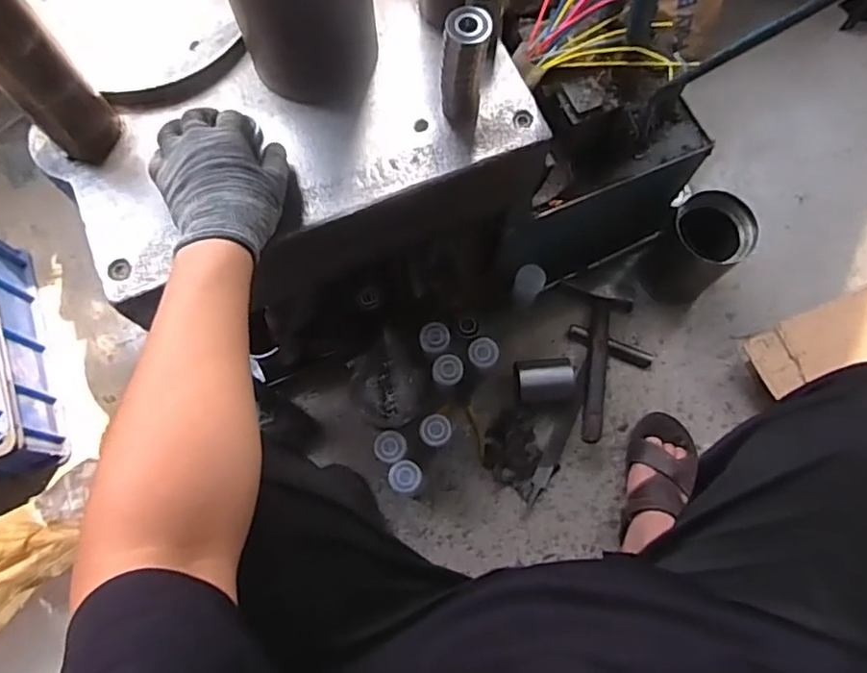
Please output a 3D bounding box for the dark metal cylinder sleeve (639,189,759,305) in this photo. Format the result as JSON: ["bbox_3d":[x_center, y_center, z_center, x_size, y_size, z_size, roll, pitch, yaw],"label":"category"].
[{"bbox_3d":[0.412,-0.133,0.953,0.116,0.161,0.120,-41,77,-11],"label":"dark metal cylinder sleeve"}]

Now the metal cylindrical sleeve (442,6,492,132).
[{"bbox_3d":[0.029,-0.247,0.561,0.036,0.114,0.037,0,73,0],"label":"metal cylindrical sleeve"}]

